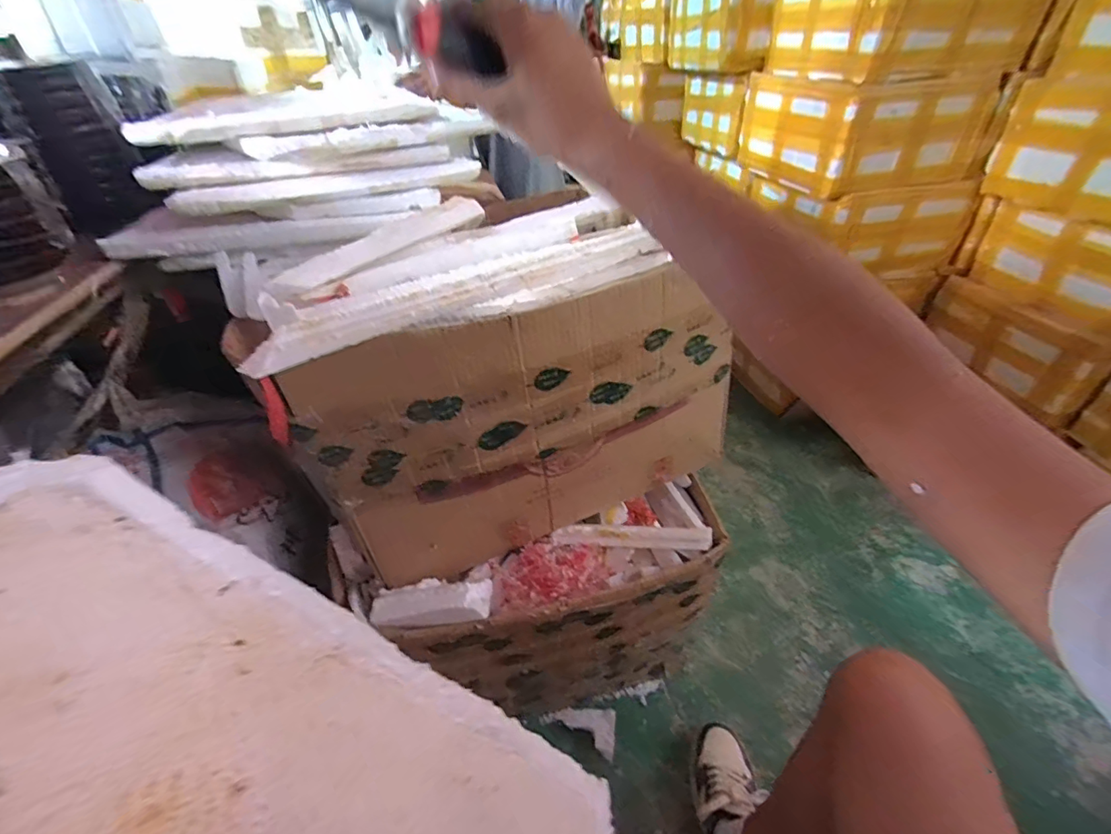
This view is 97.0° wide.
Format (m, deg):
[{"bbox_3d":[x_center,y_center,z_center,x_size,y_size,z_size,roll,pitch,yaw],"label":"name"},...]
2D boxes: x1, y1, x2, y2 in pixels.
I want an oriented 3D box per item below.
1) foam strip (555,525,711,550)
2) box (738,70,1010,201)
[{"bbox_3d":[0.120,0.187,0.764,0.245,0.032,0.025,0,37,0],"label":"foam strip"},{"bbox_3d":[0.845,-0.791,1.357,0.460,0.244,0.493,-7,37,-9],"label":"box"}]

